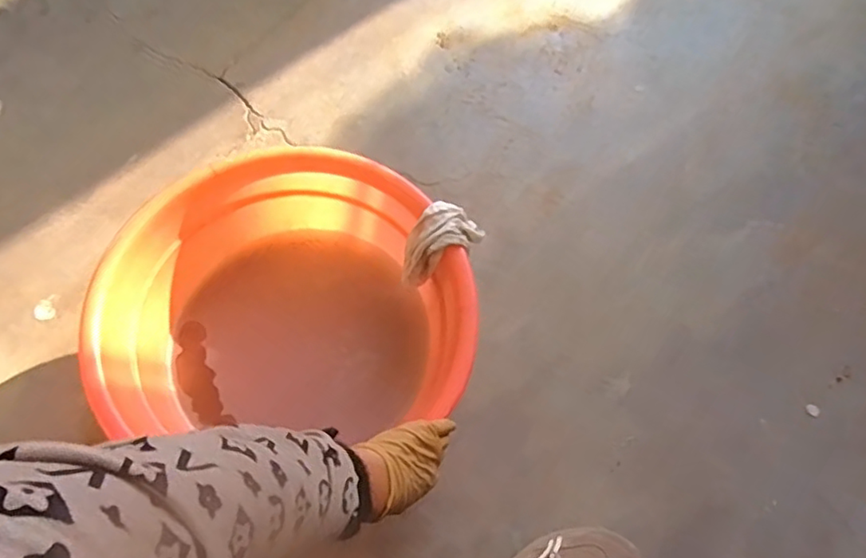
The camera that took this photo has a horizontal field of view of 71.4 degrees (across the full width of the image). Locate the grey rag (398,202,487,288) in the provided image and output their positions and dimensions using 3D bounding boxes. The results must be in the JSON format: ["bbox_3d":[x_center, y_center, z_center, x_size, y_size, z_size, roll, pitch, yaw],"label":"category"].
[{"bbox_3d":[0.003,-0.044,0.721,0.100,0.071,0.060,-24,62,-14],"label":"grey rag"}]

